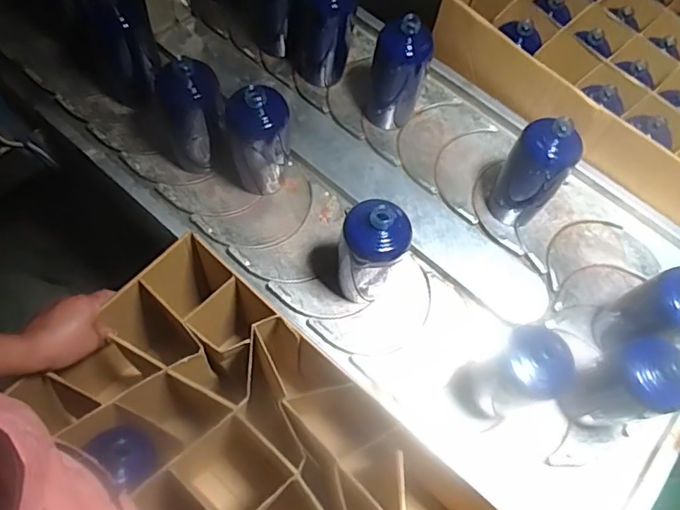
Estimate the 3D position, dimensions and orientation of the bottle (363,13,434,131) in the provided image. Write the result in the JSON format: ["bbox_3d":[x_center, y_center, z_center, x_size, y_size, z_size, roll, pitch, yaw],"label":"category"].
[{"bbox_3d":[0.090,-0.292,0.866,0.089,0.173,0.090,14,64,5],"label":"bottle"}]

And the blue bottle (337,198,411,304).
[{"bbox_3d":[0.040,-0.002,0.718,0.079,0.179,0.067,1,63,-2],"label":"blue bottle"}]

